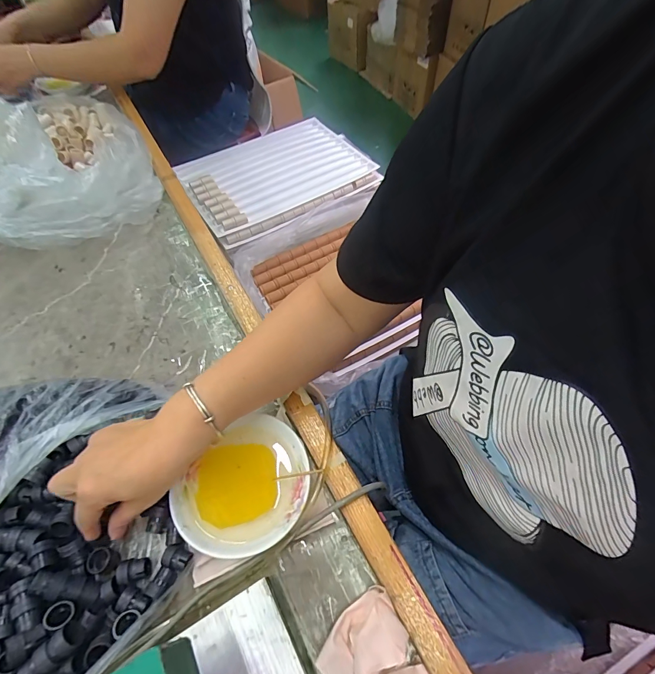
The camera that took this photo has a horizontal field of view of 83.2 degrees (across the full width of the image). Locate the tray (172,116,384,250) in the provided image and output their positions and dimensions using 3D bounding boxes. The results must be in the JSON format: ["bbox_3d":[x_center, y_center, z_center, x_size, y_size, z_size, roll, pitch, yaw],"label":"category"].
[{"bbox_3d":[-0.132,-0.431,0.967,0.470,0.053,0.365,-32,61,-18],"label":"tray"}]

